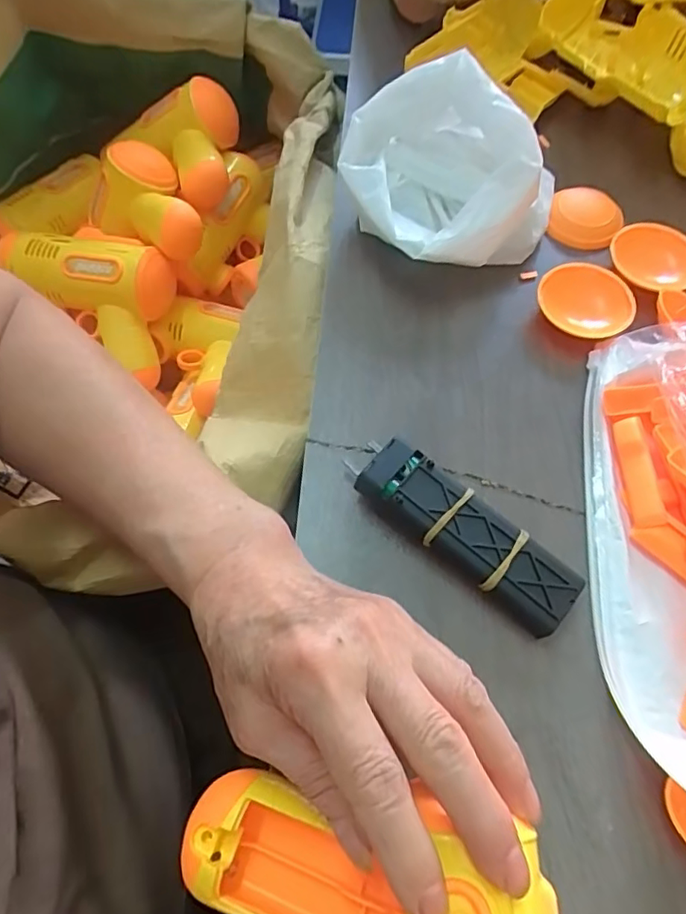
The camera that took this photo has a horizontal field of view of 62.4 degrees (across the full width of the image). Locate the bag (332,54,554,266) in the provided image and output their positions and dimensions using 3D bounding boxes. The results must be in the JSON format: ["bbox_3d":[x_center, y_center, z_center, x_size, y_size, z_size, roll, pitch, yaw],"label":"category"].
[{"bbox_3d":[0.072,-0.177,0.349,0.138,0.073,0.117,-33,68,-17],"label":"bag"}]

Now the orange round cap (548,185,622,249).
[{"bbox_3d":[0.160,-0.157,0.377,0.045,0.016,0.045,15,63,7],"label":"orange round cap"}]

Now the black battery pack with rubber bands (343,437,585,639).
[{"bbox_3d":[0.056,0.035,0.266,0.112,0.024,0.030,36,67,16],"label":"black battery pack with rubber bands"}]

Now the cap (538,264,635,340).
[{"bbox_3d":[0.144,-0.091,0.334,0.054,0.012,0.050,0,62,-1],"label":"cap"}]

